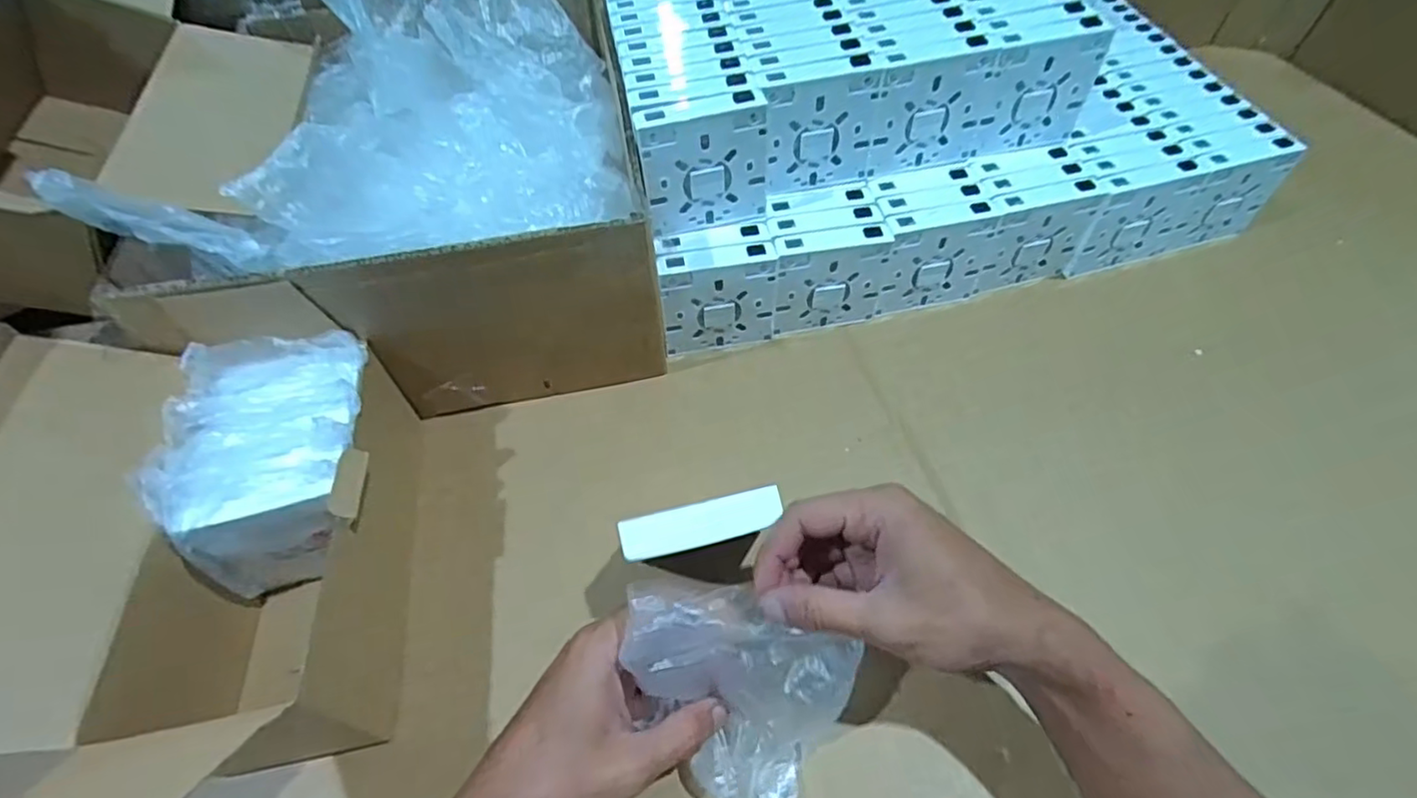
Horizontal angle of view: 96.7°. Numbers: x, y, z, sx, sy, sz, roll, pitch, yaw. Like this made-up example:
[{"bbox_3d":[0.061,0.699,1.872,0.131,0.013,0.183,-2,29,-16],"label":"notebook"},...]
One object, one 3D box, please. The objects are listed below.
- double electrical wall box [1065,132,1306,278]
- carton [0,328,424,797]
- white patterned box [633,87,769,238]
[{"bbox_3d":[0.384,-0.159,0.520,0.173,0.086,0.028,-15,52,-7],"label":"double electrical wall box"},{"bbox_3d":[-0.277,0.070,0.349,0.178,0.145,0.205,-13,51,-5],"label":"carton"},{"bbox_3d":[-0.002,-0.159,0.431,0.085,0.085,0.017,-13,51,-6],"label":"white patterned box"}]

